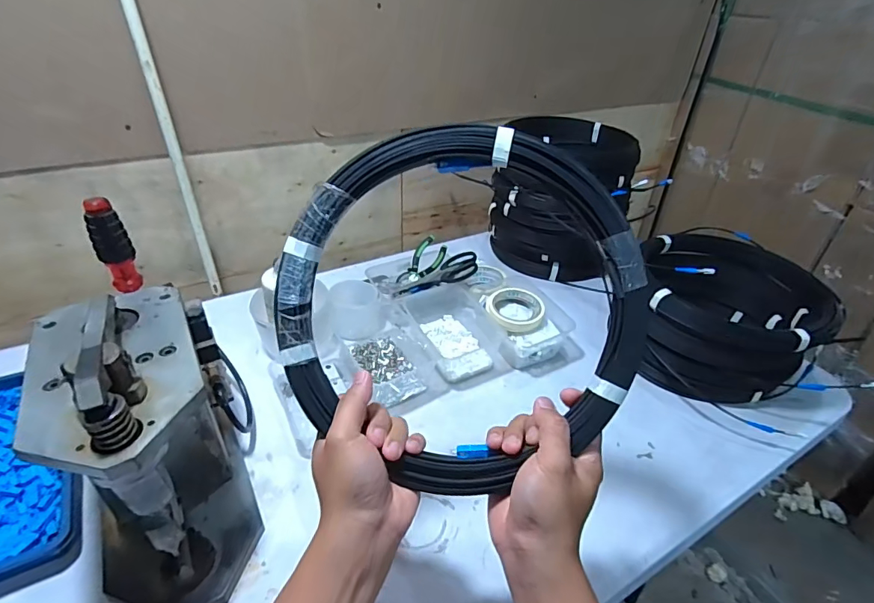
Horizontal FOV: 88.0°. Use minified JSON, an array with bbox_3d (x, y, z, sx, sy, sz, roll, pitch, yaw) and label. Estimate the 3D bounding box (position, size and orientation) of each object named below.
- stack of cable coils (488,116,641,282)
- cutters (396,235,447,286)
[{"bbox_3d":[0.265,-0.222,0.985,0.270,0.265,0.276,17,37,20],"label":"stack of cable coils"},{"bbox_3d":[-0.028,-0.072,0.893,0.055,0.018,0.113,35,84,2],"label":"cutters"}]

